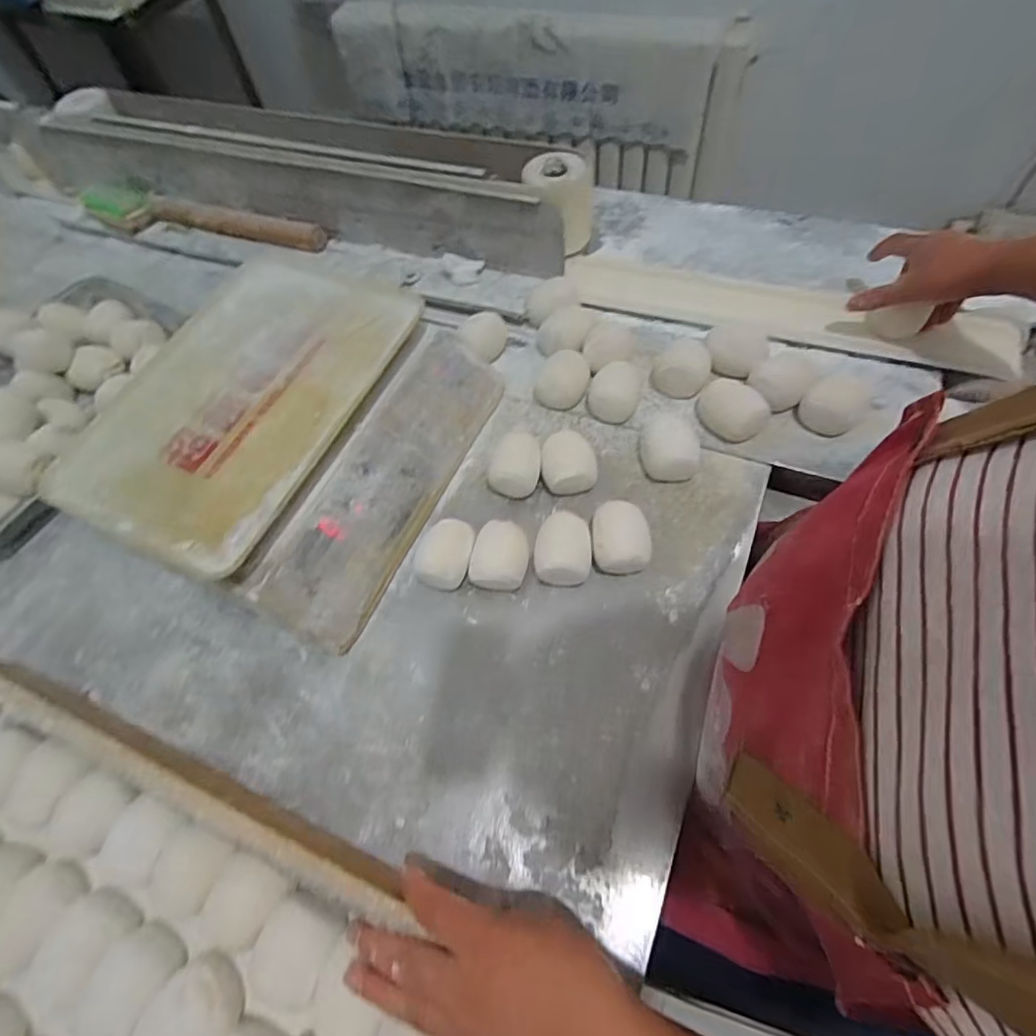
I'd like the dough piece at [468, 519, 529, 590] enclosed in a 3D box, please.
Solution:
[{"bbox_3d":[-0.015,0.036,0.500,0.049,0.038,0.059,2,64,7],"label":"dough piece"}]

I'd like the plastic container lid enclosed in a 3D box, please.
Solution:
[{"bbox_3d":[-0.268,-0.124,0.533,0.232,0.017,0.338,20,67,16],"label":"plastic container lid"}]

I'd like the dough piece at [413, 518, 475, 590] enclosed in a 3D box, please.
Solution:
[{"bbox_3d":[-0.068,0.032,0.512,0.047,0.026,0.060,12,65,12],"label":"dough piece"}]

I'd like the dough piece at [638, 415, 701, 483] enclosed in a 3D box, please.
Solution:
[{"bbox_3d":[0.148,-0.072,0.543,0.058,0.040,0.067,5,63,9],"label":"dough piece"}]

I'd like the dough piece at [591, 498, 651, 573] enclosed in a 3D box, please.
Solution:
[{"bbox_3d":[0.092,0.019,0.500,0.051,0.039,0.067,3,63,7],"label":"dough piece"}]

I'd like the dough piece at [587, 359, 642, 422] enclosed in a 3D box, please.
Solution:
[{"bbox_3d":[0.099,-0.129,0.576,0.052,0.034,0.056,-3,63,5],"label":"dough piece"}]

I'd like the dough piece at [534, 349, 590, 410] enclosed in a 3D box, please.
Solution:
[{"bbox_3d":[0.048,-0.154,0.605,0.057,0.035,0.064,9,65,11],"label":"dough piece"}]

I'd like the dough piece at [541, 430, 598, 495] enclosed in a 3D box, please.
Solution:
[{"bbox_3d":[0.049,-0.054,0.547,0.053,0.031,0.058,-10,62,1],"label":"dough piece"}]

